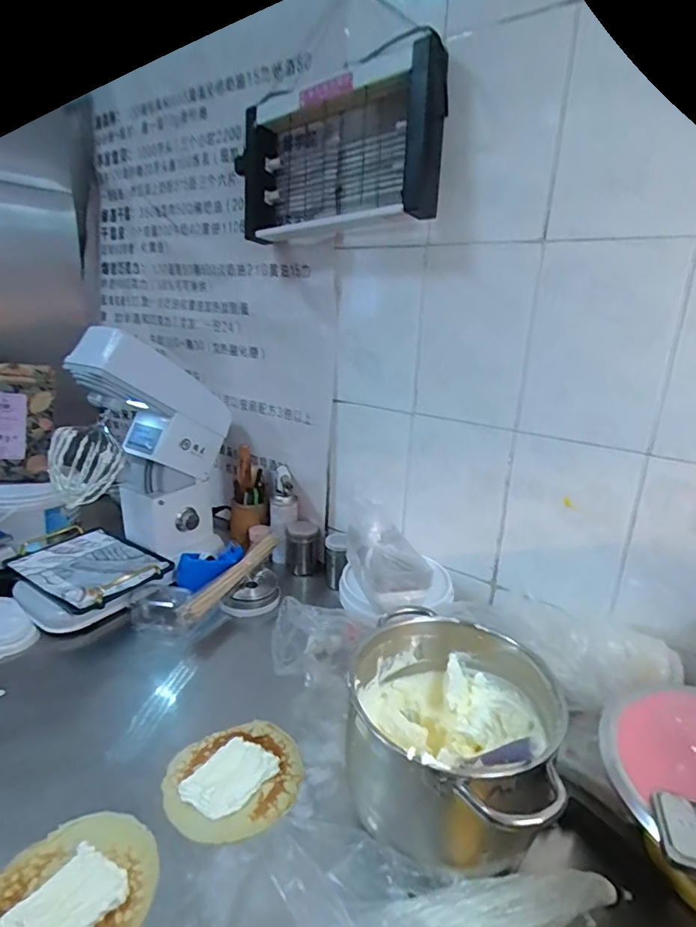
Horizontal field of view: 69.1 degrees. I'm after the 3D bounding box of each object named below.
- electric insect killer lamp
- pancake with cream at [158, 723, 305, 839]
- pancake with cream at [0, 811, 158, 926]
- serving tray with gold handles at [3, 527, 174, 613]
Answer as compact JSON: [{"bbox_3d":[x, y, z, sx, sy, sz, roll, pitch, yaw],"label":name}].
[{"bbox_3d":[-0.025,-0.549,0.898,0.421,0.246,0.094,15,22,34],"label":"electric insect killer lamp"},{"bbox_3d":[-0.150,0.415,0.672,0.171,0.015,0.147,-6,20,-25],"label":"pancake with cream"},{"bbox_3d":[-0.298,0.456,0.531,0.170,0.012,0.176,-1,19,-11],"label":"pancake with cream"},{"bbox_3d":[-0.546,0.216,1.073,0.302,0.033,0.221,12,21,28],"label":"serving tray with gold handles"}]

